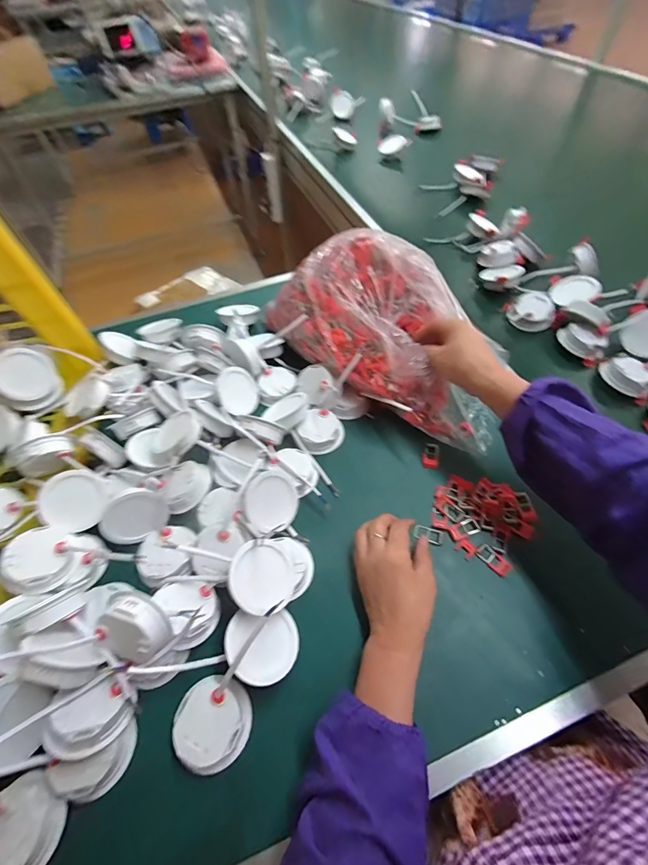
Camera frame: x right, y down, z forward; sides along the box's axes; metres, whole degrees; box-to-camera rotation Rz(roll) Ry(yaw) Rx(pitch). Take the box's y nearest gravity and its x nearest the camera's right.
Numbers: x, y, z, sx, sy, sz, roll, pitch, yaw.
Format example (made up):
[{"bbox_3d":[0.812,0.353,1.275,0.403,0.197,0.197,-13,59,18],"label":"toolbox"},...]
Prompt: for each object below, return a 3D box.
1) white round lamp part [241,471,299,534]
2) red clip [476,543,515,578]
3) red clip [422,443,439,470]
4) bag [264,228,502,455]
[{"bbox_3d":[-0.061,0.082,0.430,0.069,0.005,0.069,-31,101,-39],"label":"white round lamp part"},{"bbox_3d":[0.195,0.146,0.414,0.019,0.004,0.037,-39,61,-21],"label":"red clip"},{"bbox_3d":[0.146,0.032,0.497,0.021,0.004,0.041,6,56,8],"label":"red clip"},{"bbox_3d":[0.086,-0.144,0.521,0.189,0.147,0.383,-32,59,-17],"label":"bag"}]

